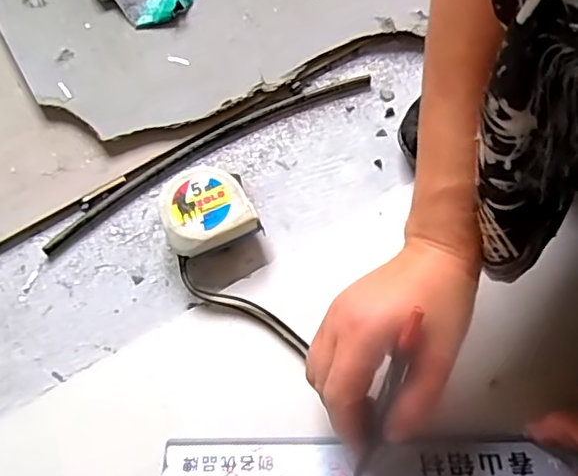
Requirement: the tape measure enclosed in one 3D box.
[{"bbox_3d":[-0.065,-0.019,0.471,0.068,0.031,0.065,-22,68,-8],"label":"tape measure"}]

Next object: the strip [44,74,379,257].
[{"bbox_3d":[-0.066,-0.075,0.509,0.308,0.008,0.033,-29,69,-11],"label":"strip"}]

